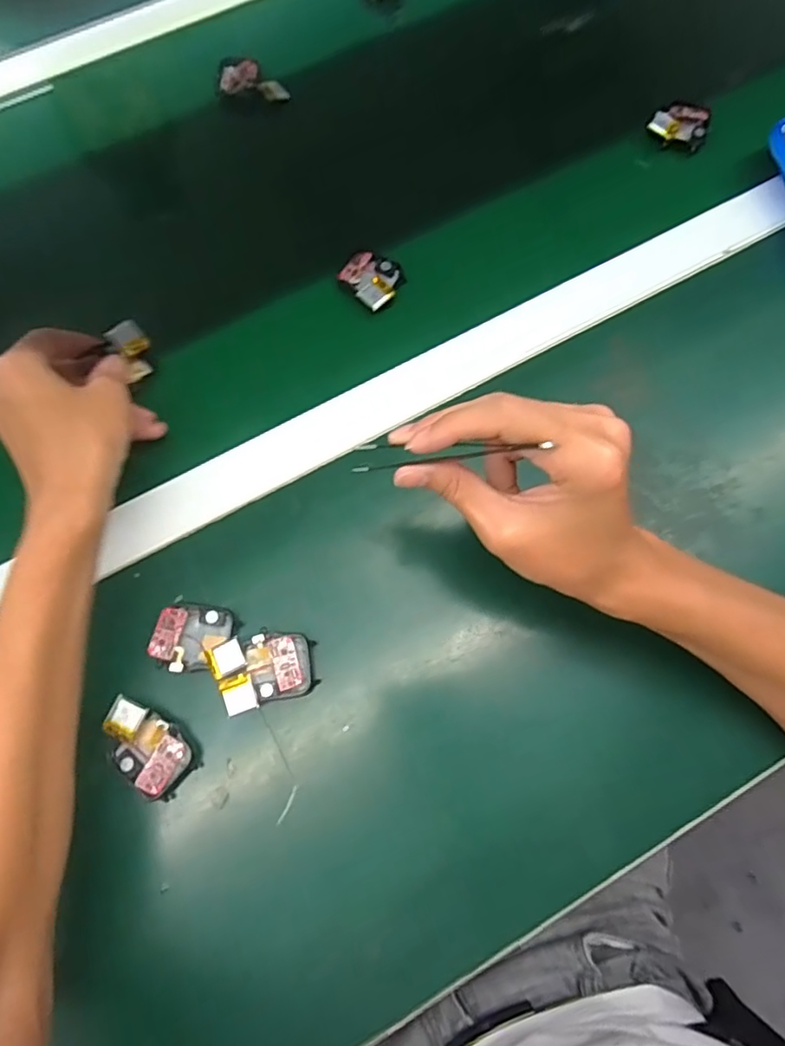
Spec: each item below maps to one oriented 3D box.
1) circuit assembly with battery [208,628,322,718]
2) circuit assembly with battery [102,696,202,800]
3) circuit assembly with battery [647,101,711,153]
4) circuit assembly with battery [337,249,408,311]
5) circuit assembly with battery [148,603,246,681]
[{"bbox_3d":[-0.076,0.087,0.356,0.056,0.019,0.042,-16,72,-4],"label":"circuit assembly with battery"},{"bbox_3d":[-0.141,0.129,0.341,0.055,0.022,0.034,38,77,12],"label":"circuit assembly with battery"},{"bbox_3d":[0.235,-0.328,0.490,0.048,0.017,0.041,13,73,6],"label":"circuit assembly with battery"},{"bbox_3d":[-0.013,-0.183,0.442,0.044,0.014,0.048,-38,75,-10],"label":"circuit assembly with battery"},{"bbox_3d":[-0.114,0.070,0.360,0.053,0.021,0.041,8,73,4],"label":"circuit assembly with battery"}]

